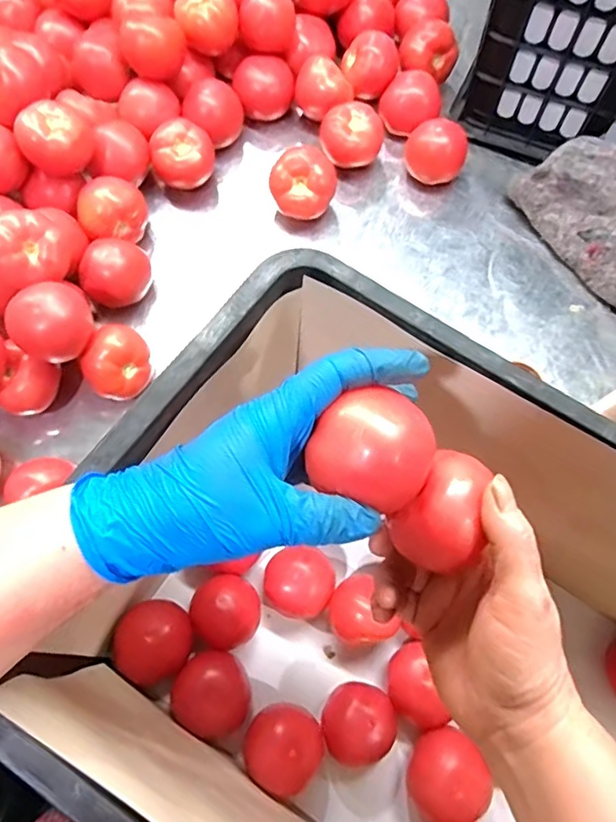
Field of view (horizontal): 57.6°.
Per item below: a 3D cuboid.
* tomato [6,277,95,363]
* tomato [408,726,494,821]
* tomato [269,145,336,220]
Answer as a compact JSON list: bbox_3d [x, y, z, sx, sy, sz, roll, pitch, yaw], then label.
[{"bbox_3d":[-0.247,-0.088,0.545,0.066,0.066,0.078,32,74,9],"label":"tomato"},{"bbox_3d":[0.111,0.298,0.459,0.059,0.046,0.064,0,72,-1],"label":"tomato"},{"bbox_3d":[-0.007,-0.264,0.665,0.077,0.075,0.067,-2,72,-2],"label":"tomato"}]

